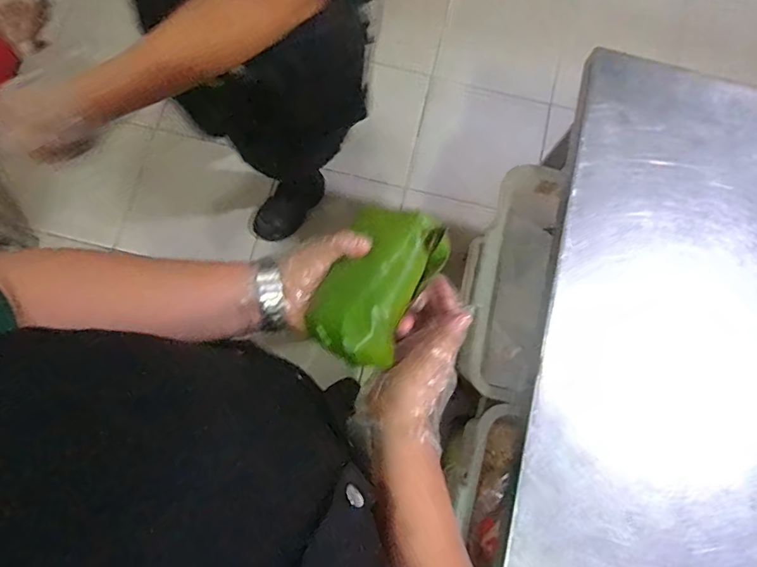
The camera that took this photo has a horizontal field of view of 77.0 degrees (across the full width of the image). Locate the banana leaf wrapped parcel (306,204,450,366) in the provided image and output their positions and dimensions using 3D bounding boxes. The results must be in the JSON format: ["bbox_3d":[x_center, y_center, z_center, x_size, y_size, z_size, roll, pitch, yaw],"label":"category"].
[{"bbox_3d":[0.000,0.005,0.423,0.082,0.055,0.138,29,78,5],"label":"banana leaf wrapped parcel"}]

